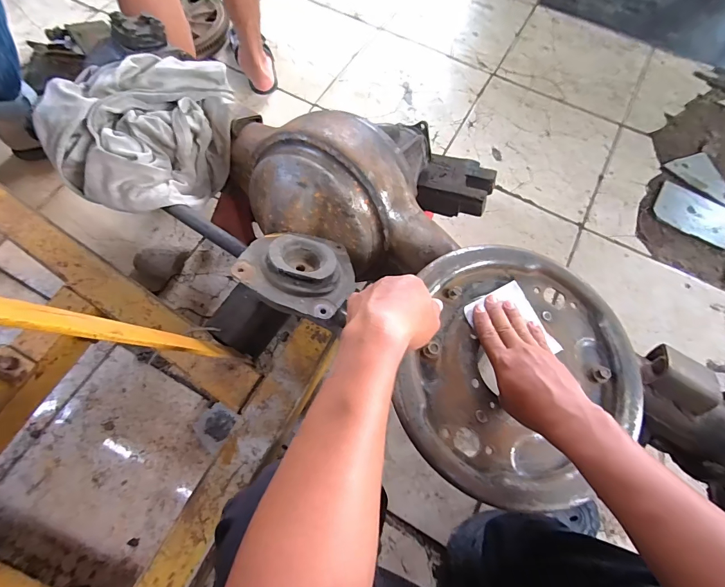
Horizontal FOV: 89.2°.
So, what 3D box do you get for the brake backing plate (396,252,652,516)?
[{"bbox_3d":[0.190,0.084,0.432,0.268,0.031,0.285,1,69,-2],"label":"brake backing plate"}]

